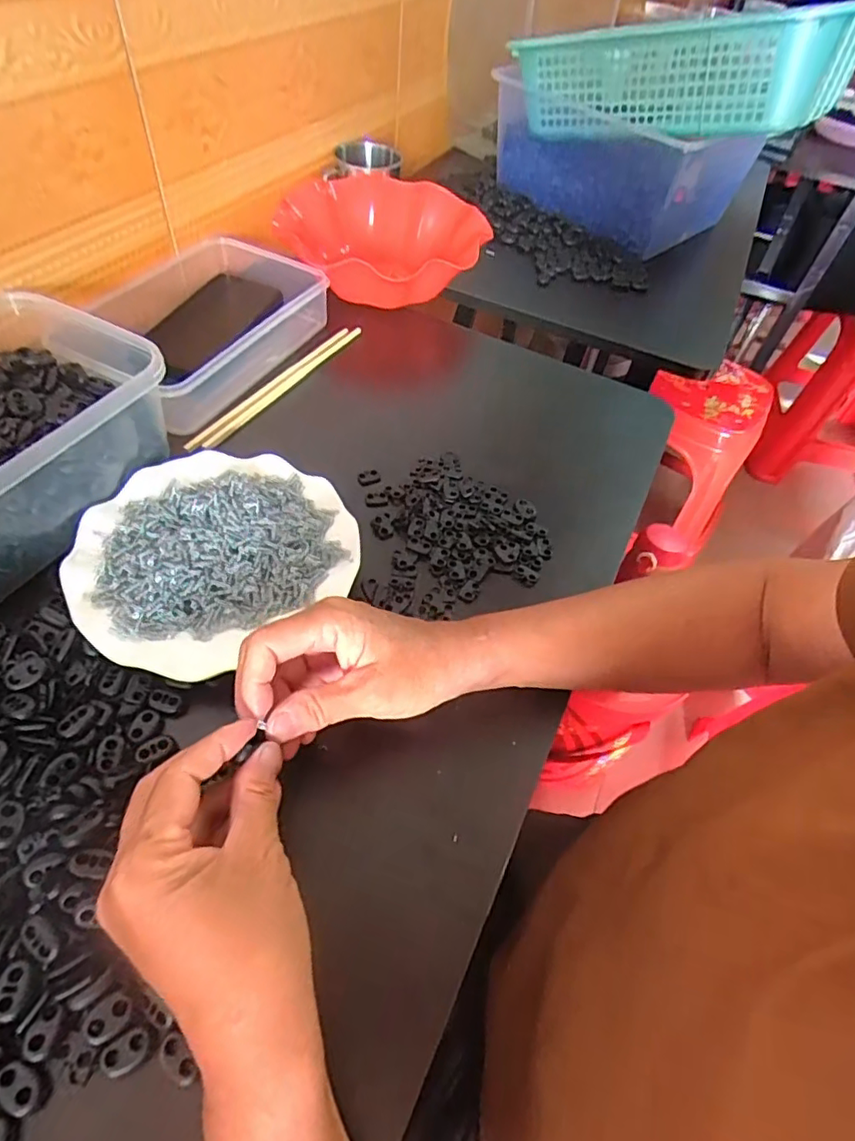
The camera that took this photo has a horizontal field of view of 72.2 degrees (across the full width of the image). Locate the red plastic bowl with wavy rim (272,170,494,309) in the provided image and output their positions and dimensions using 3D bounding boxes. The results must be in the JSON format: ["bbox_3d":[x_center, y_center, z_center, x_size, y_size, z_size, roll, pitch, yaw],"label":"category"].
[{"bbox_3d":[-0.047,-0.379,0.679,0.219,0.065,0.209,4,53,-5],"label":"red plastic bowl with wavy rim"}]

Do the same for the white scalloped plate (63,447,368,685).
[{"bbox_3d":[-0.148,-0.016,0.405,0.179,0.033,0.160,-34,64,-28],"label":"white scalloped plate"}]

